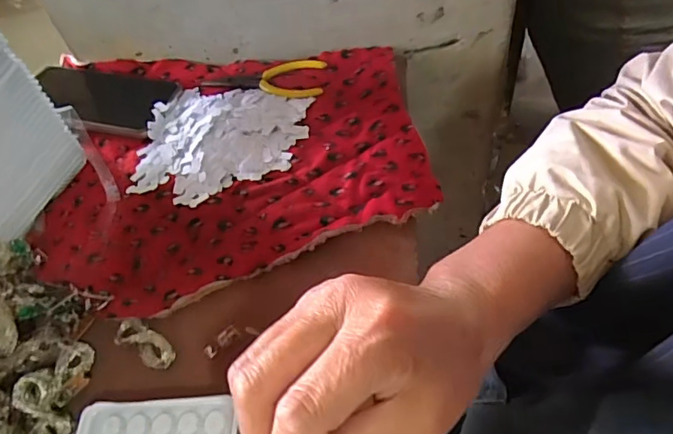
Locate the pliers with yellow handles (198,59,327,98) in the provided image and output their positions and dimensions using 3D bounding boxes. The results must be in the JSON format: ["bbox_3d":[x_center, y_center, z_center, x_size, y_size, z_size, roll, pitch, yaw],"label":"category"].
[{"bbox_3d":[-0.074,-0.131,0.503,0.125,0.010,0.050,-4,54,6],"label":"pliers with yellow handles"}]

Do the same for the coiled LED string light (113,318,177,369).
[{"bbox_3d":[-0.134,0.086,0.356,0.049,0.009,0.021,23,61,24],"label":"coiled LED string light"}]

